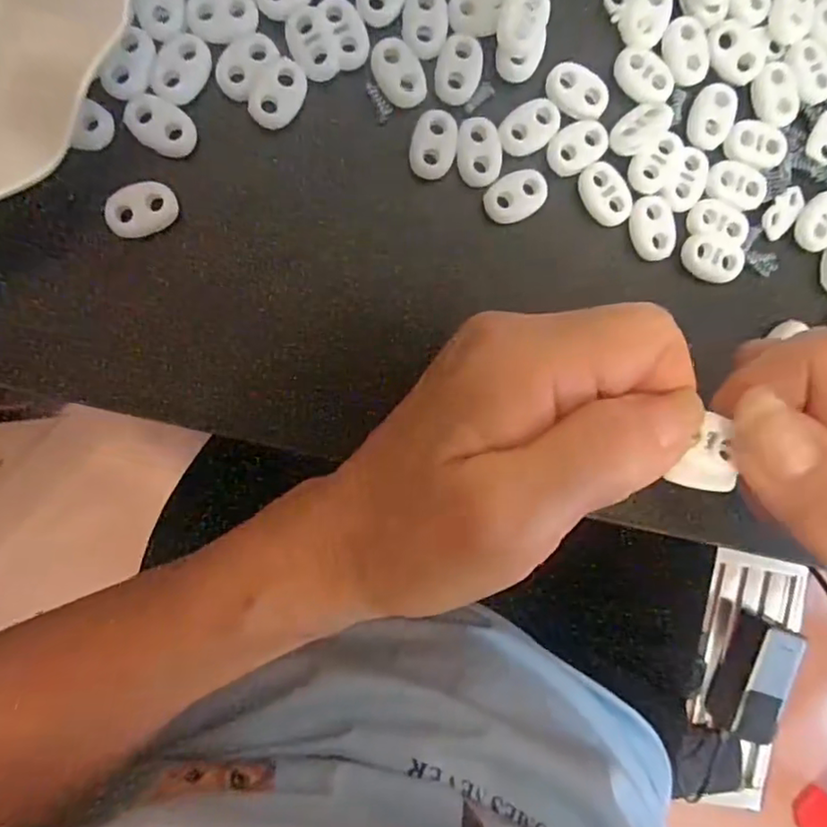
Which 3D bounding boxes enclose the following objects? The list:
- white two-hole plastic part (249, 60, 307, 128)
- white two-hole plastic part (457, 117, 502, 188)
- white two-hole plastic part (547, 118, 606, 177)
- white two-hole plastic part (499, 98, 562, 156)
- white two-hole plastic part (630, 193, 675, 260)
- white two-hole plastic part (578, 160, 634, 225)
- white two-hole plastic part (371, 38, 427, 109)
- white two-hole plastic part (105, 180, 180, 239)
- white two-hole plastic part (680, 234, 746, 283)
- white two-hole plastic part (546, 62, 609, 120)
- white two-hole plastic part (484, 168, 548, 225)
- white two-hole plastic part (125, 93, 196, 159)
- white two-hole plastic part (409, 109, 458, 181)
[{"bbox_3d":[-0.044,-0.103,0.193,0.014,0.004,0.022,40,88,-7],"label":"white two-hole plastic part"},{"bbox_3d":[0.023,-0.089,0.201,0.015,0.004,0.021,-5,93,-6],"label":"white two-hole plastic part"},{"bbox_3d":[0.057,-0.093,0.206,0.022,0.004,0.015,-36,96,-4],"label":"white two-hole plastic part"},{"bbox_3d":[0.040,-0.098,0.202,0.023,0.004,0.015,-42,96,-3],"label":"white two-hole plastic part"},{"bbox_3d":[0.085,-0.066,0.211,0.015,0.004,0.022,-9,94,-6],"label":"white two-hole plastic part"},{"bbox_3d":[0.067,-0.077,0.208,0.014,0.004,0.022,-29,96,-4],"label":"white two-hole plastic part"},{"bbox_3d":[-0.005,-0.114,0.198,0.015,0.004,0.022,-29,96,-4],"label":"white two-hole plastic part"},{"bbox_3d":[-0.086,-0.065,0.189,0.022,0.005,0.015,-24,95,-5],"label":"white two-hole plastic part"},{"bbox_3d":[0.107,-0.055,0.213,0.022,0.004,0.014,15,91,-7],"label":"white two-hole plastic part"},{"bbox_3d":[0.057,-0.112,0.205,0.023,0.004,0.015,31,89,-7],"label":"white two-hole plastic part"},{"bbox_3d":[0.036,-0.075,0.203,0.022,0.004,0.015,-26,95,-5],"label":"white two-hole plastic part"},{"bbox_3d":[-0.080,-0.091,0.189,0.021,0.004,0.015,30,89,-7],"label":"white two-hole plastic part"},{"bbox_3d":[0.007,-0.091,0.199,0.015,0.004,0.021,6,92,-7],"label":"white two-hole plastic part"}]

